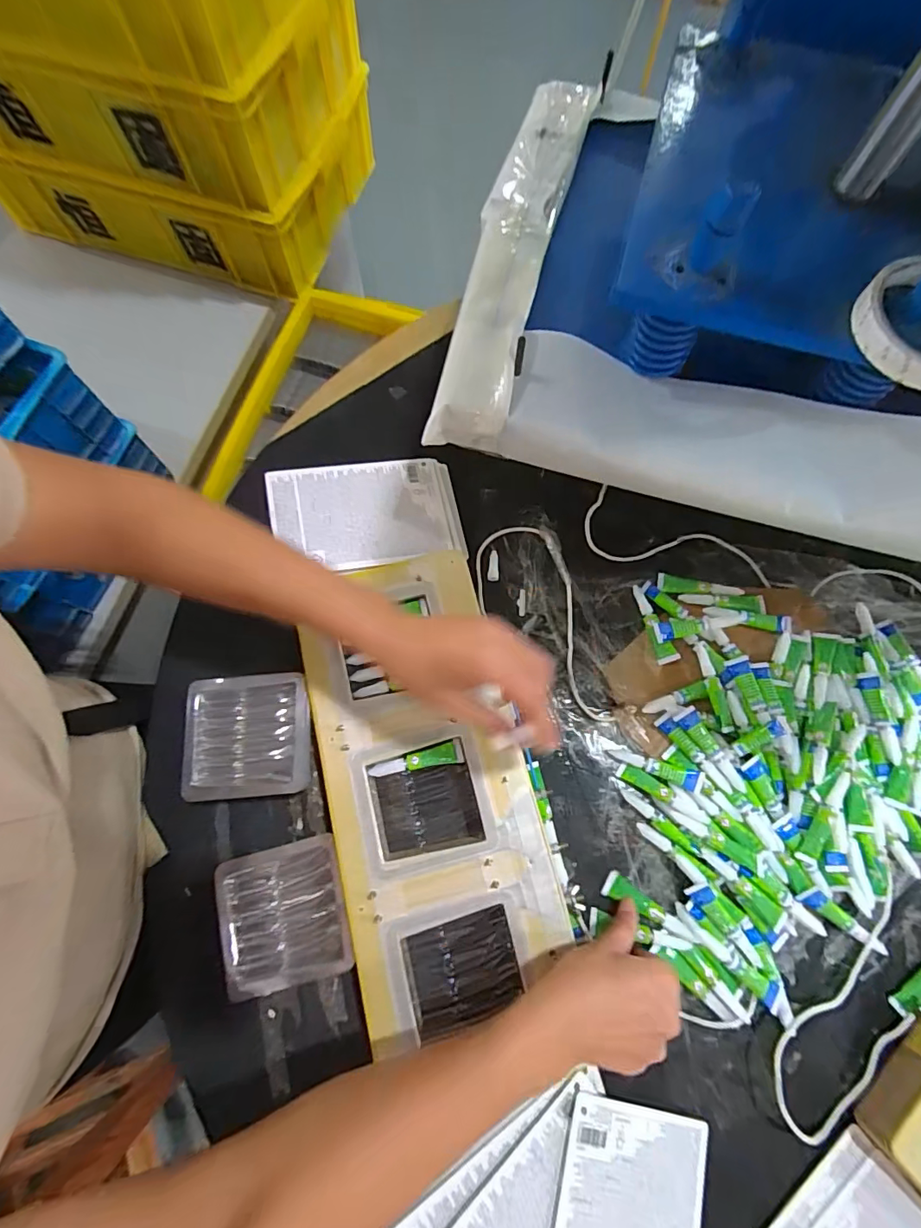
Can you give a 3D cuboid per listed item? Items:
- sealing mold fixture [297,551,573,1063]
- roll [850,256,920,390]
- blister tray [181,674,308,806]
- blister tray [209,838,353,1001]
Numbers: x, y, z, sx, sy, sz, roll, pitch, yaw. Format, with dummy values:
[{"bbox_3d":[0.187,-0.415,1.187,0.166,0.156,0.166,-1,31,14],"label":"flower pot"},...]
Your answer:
[{"bbox_3d":[-0.029,0.159,0.437,0.172,0.045,0.380,-12,76,-5],"label":"sealing mold fixture"},{"bbox_3d":[0.293,-0.179,0.308,0.088,0.017,0.088,0,74,-1],"label":"roll"},{"bbox_3d":[-0.192,0.108,0.441,0.110,0.014,0.102,-5,74,-3],"label":"blister tray"},{"bbox_3d":[-0.151,0.252,0.414,0.103,0.015,0.103,-14,75,-5],"label":"blister tray"}]

